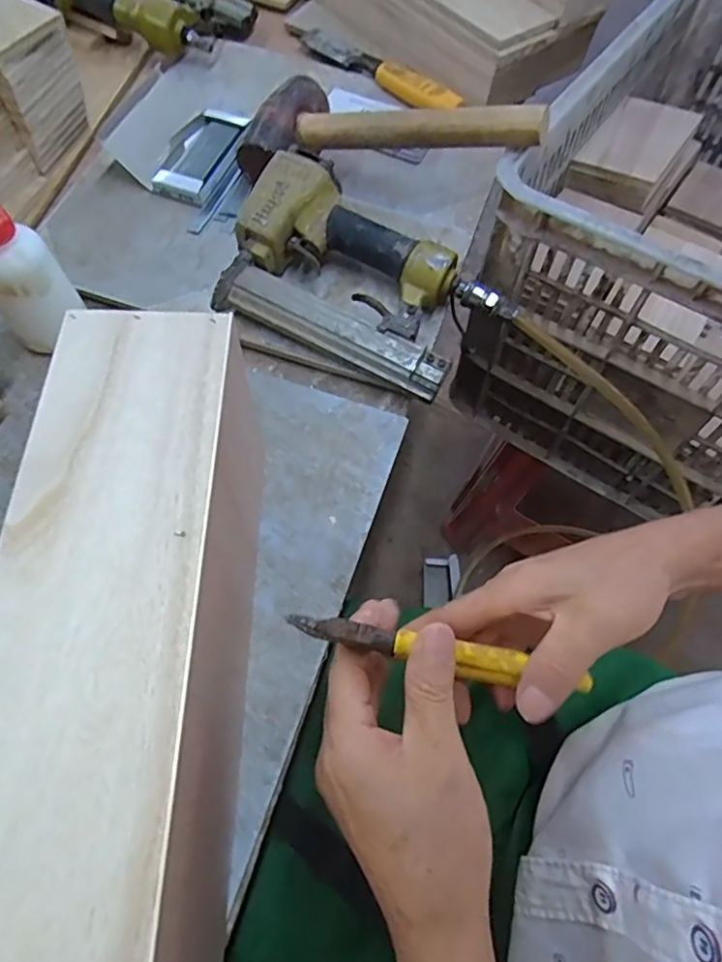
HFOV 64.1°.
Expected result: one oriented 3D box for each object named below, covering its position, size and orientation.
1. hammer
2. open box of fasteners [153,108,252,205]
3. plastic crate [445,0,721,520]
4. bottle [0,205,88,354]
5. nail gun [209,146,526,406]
[{"bbox_3d":[0.025,-0.326,0.529,0.284,0.040,0.107,14,63,21],"label":"hammer"},{"bbox_3d":[-0.163,-0.338,0.600,0.058,0.018,0.131,19,64,5],"label":"open box of fasteners"},{"bbox_3d":[0.422,-0.271,0.656,0.403,0.310,0.633,34,66,12],"label":"plastic crate"},{"bbox_3d":[-0.268,-0.176,0.443,0.059,0.156,0.070,-26,68,-15],"label":"bottle"},{"bbox_3d":[0.003,-0.179,0.508,0.237,0.071,0.153,24,65,8],"label":"nail gun"}]

